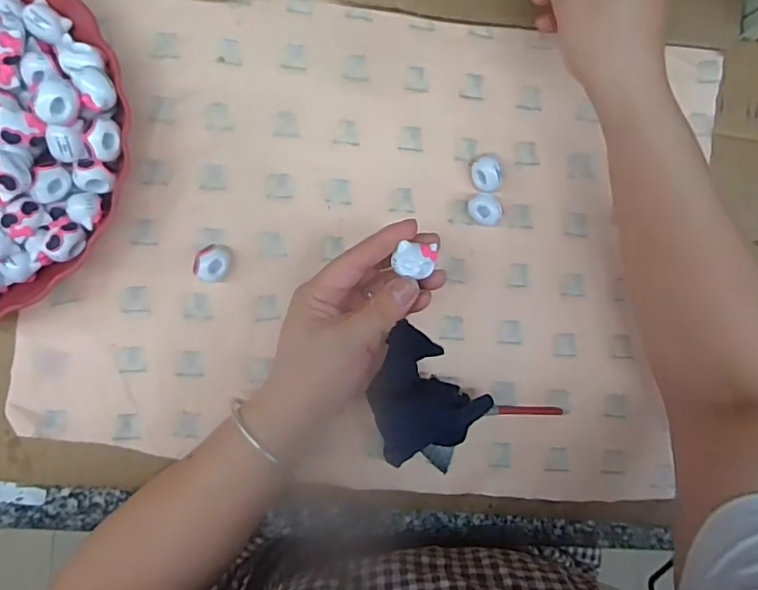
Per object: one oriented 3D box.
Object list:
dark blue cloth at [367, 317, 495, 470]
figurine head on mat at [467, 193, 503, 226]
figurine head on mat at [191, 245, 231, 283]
[{"bbox_3d":[0.029,0.076,0.388,0.077,0.028,0.080,36,90,-4],"label":"dark blue cloth"},{"bbox_3d":[0.077,-0.062,0.403,0.023,0.017,0.023,-5,93,-3],"label":"figurine head on mat"},{"bbox_3d":[-0.113,-0.021,0.377,0.021,0.022,0.025,5,92,-3],"label":"figurine head on mat"}]

